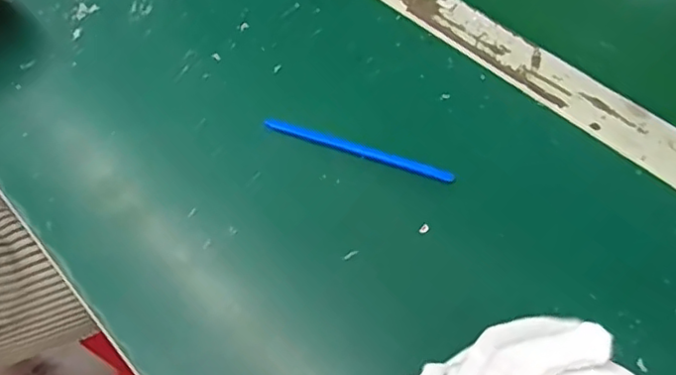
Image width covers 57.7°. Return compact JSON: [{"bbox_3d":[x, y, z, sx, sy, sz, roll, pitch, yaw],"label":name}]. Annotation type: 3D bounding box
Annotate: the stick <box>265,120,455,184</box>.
[{"bbox_3d":[0.012,-0.025,0.401,0.130,0.004,0.009,18,60,16],"label":"stick"}]

